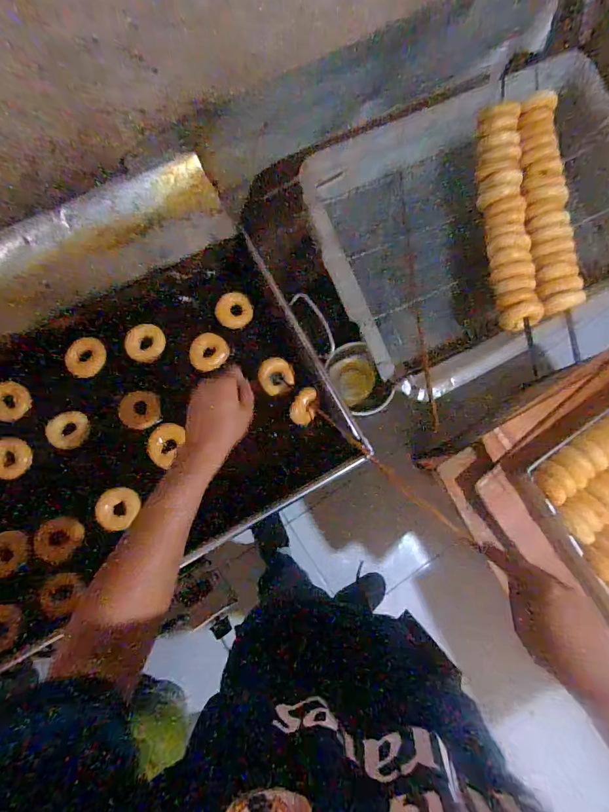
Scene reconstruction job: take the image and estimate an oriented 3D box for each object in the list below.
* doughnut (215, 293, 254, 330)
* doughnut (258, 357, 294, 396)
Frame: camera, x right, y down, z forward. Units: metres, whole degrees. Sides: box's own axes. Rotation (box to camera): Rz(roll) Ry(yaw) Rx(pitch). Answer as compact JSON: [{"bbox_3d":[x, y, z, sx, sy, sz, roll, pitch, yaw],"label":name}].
[{"bbox_3d":[-0.140,-0.190,0.804,0.072,0.020,0.065,0,81,-3],"label":"doughnut"},{"bbox_3d":[-0.054,-0.058,0.766,0.067,0.018,0.071,0,81,-3],"label":"doughnut"}]

